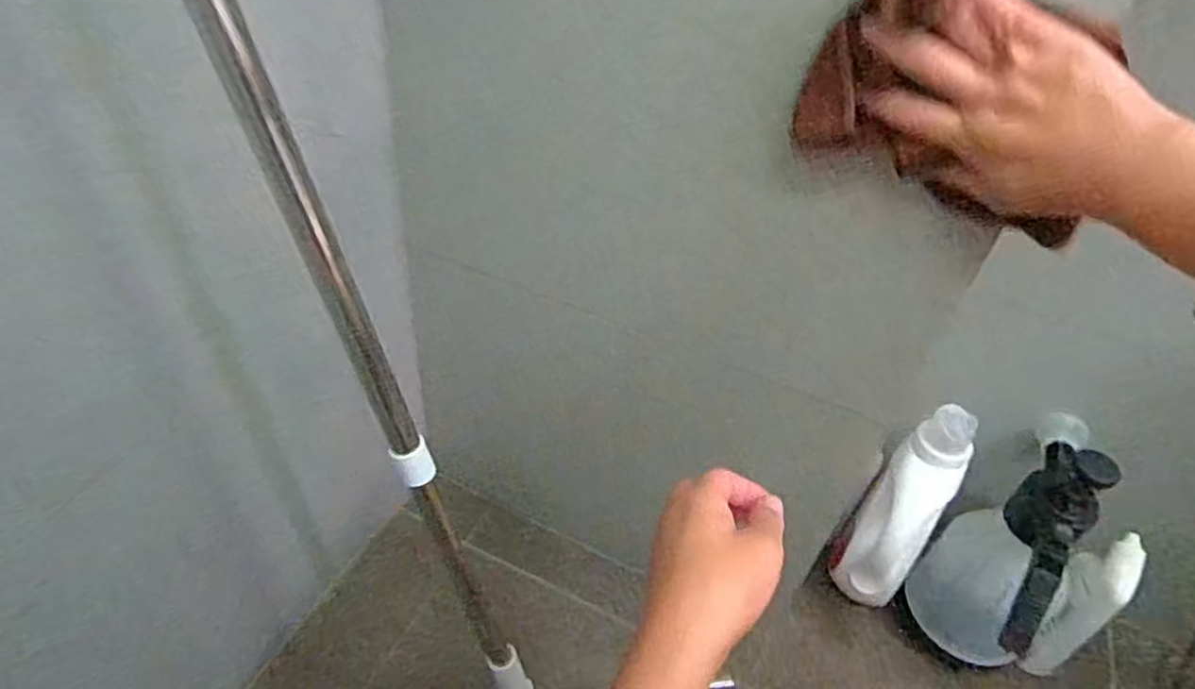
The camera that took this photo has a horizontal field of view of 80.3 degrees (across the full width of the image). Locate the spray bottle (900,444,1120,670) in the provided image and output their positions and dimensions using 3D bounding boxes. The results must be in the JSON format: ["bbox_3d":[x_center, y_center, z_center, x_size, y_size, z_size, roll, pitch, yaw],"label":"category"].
[{"bbox_3d":[0.434,0.244,0.765,0.129,0.308,0.142,-22,51,-28],"label":"spray bottle"}]

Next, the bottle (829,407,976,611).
[{"bbox_3d":[0.357,0.196,0.831,0.082,0.279,0.066,28,20,20],"label":"bottle"}]

